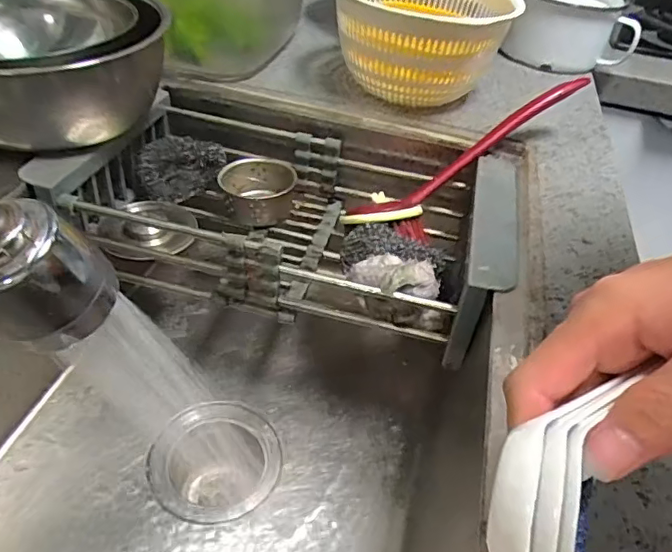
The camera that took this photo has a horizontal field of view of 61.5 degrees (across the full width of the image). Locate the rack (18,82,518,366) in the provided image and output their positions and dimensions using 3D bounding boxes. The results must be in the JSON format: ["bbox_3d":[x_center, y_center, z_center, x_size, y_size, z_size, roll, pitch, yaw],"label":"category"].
[{"bbox_3d":[-0.033,-0.066,0.512,0.358,0.086,0.217,13,41,8],"label":"rack"}]

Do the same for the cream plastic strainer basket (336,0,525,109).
[{"bbox_3d":[0.085,-0.247,0.593,0.171,0.111,0.183,12,41,6],"label":"cream plastic strainer basket"}]

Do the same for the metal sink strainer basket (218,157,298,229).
[{"bbox_3d":[-0.074,-0.079,0.553,0.073,0.043,0.067,-3,42,-10],"label":"metal sink strainer basket"}]

